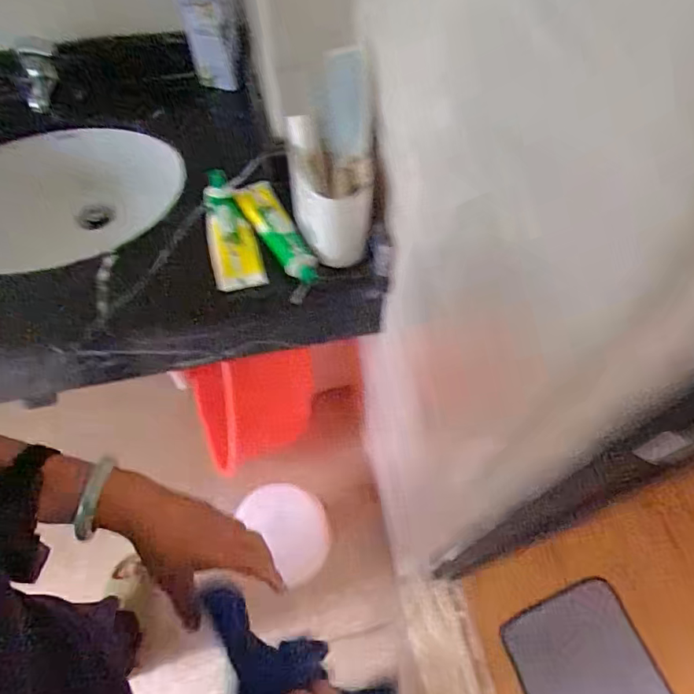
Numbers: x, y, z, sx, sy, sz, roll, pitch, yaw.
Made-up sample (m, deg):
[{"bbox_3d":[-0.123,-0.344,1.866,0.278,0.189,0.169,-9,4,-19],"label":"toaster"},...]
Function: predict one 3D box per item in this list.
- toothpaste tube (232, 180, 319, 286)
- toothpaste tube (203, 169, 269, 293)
[{"bbox_3d":[-0.102,-0.165,0.671,0.055,0.030,0.191,-23,63,-13],"label":"toothpaste tube"},{"bbox_3d":[-0.166,-0.167,0.681,0.065,0.029,0.200,-15,61,-9],"label":"toothpaste tube"}]

